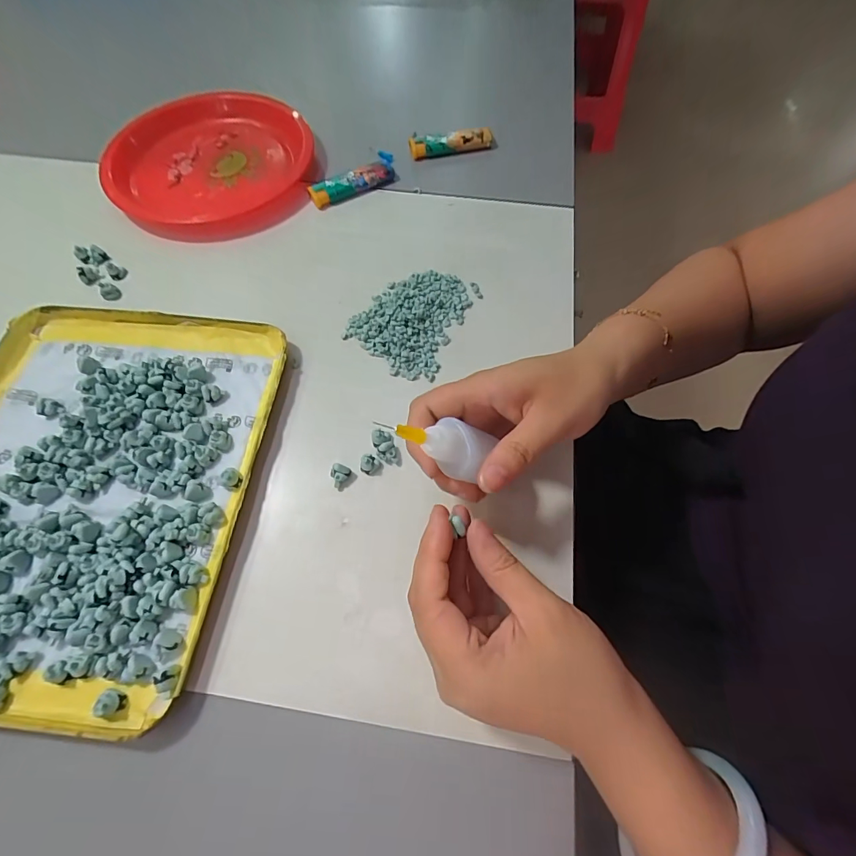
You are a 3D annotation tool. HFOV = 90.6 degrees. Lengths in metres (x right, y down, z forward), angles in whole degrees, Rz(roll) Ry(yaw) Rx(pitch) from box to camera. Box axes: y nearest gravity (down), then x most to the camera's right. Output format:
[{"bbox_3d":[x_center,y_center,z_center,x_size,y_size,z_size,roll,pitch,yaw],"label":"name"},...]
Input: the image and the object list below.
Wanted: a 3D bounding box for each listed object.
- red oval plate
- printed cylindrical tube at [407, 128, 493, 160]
[{"bbox_3d":[-0.190,-0.247,0.384,0.159,0.027,0.177,2,65,2],"label":"red oval plate"},{"bbox_3d":[0.021,-0.273,0.404,0.077,0.016,0.017,-9,65,-3],"label":"printed cylindrical tube"}]

